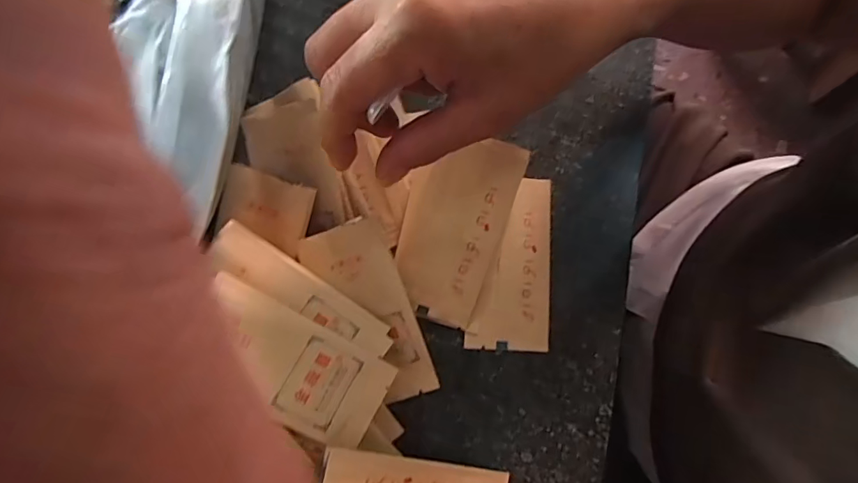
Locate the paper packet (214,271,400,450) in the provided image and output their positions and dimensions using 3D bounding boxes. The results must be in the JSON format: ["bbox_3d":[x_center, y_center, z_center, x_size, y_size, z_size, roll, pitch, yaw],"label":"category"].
[{"bbox_3d":[-0.071,0.065,0.253,0.102,0.008,0.050,33,72,-13],"label":"paper packet"}]

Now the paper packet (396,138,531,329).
[{"bbox_3d":[0.014,-0.007,0.287,0.057,0.006,0.110,17,104,-1],"label":"paper packet"}]

